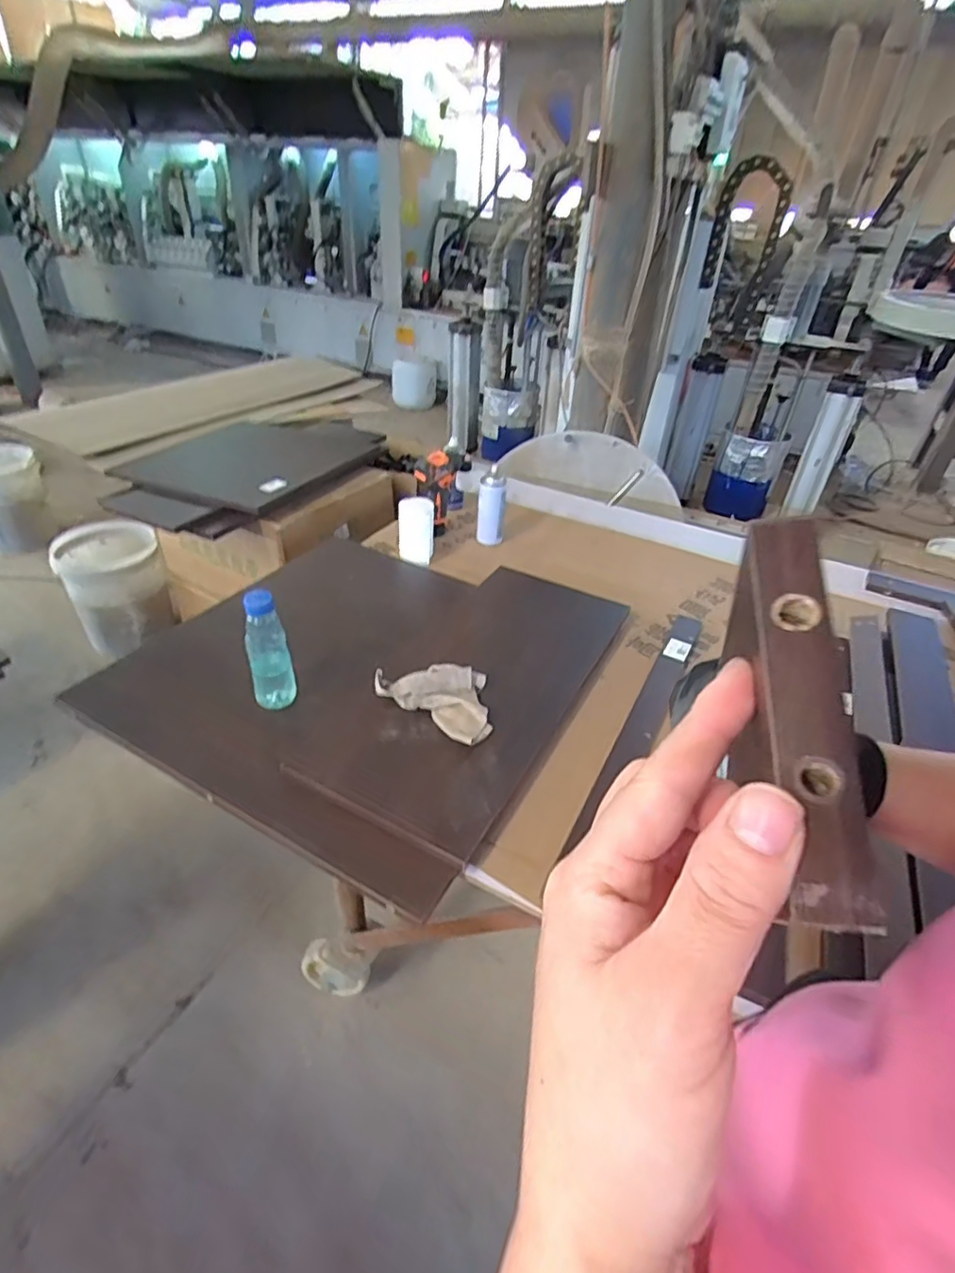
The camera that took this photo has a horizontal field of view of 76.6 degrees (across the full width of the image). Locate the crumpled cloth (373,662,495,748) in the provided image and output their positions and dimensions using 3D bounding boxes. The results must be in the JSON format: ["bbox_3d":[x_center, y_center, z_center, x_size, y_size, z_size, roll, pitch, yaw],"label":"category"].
[{"bbox_3d":[-0.055,0.085,0.954,0.190,0.036,0.126,20,39,20],"label":"crumpled cloth"}]

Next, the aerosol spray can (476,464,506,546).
[{"bbox_3d":[0.034,-0.314,1.475,0.066,0.179,0.064,6,37,3],"label":"aerosol spray can"}]

